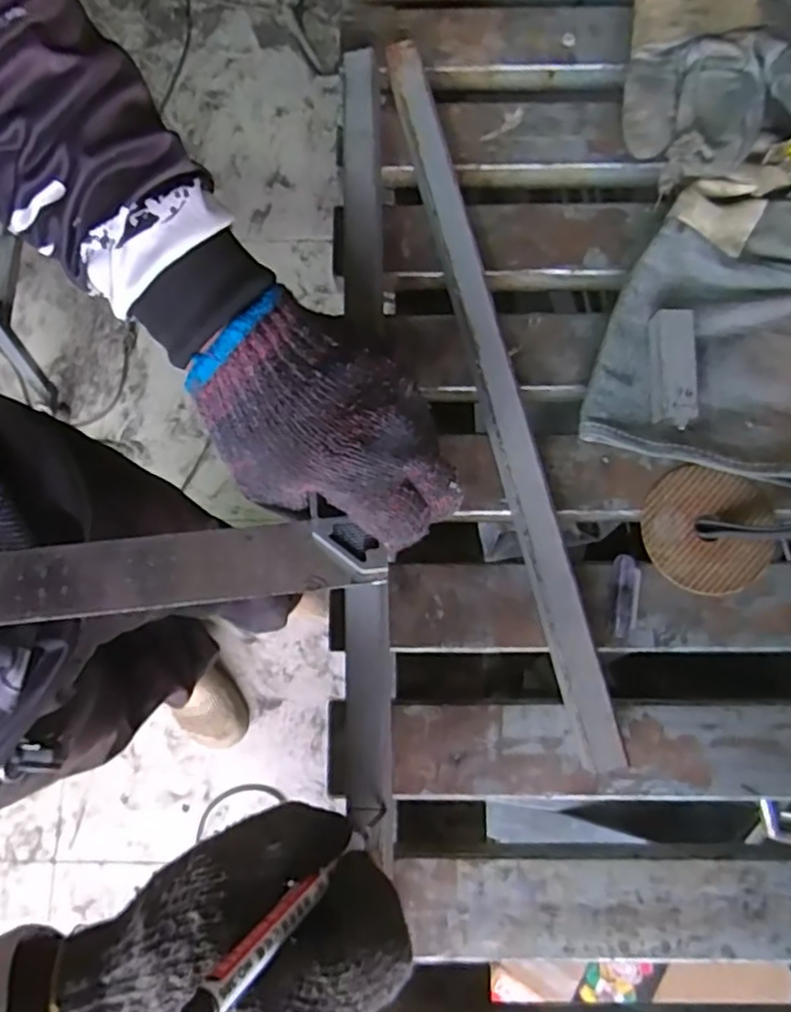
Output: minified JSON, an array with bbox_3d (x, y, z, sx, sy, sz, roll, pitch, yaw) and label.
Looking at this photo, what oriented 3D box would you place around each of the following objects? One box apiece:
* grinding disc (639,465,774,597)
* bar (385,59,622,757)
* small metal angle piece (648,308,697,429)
[{"bbox_3d":[0.176,0.014,0.374,0.069,0.006,0.070,8,77,3],"label":"grinding disc"},{"bbox_3d":[0.057,-0.075,0.378,0.023,0.026,0.439,-14,77,-2],"label":"bar"},{"bbox_3d":[0.159,-0.079,0.381,0.019,0.020,0.064,0,77,1],"label":"small metal angle piece"}]

